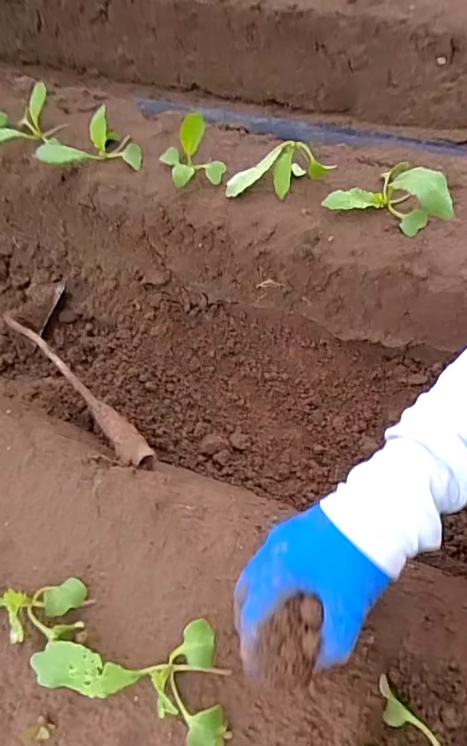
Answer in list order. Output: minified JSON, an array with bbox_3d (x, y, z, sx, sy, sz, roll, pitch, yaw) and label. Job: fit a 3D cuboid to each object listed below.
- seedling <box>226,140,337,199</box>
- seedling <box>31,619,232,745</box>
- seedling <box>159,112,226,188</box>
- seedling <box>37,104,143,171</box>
[{"bbox_3d":[0.053,-0.239,0.573,0.125,0.044,0.042,-17,61,-5],"label":"seedling"},{"bbox_3d":[-0.066,0.213,0.355,0.142,0.036,0.075,15,63,12],"label":"seedling"},{"bbox_3d":[-0.051,-0.265,0.560,0.069,0.087,0.065,-11,60,-2],"label":"seedling"},{"bbox_3d":[-0.181,-0.288,0.601,0.131,0.060,0.084,-22,61,-28],"label":"seedling"}]

